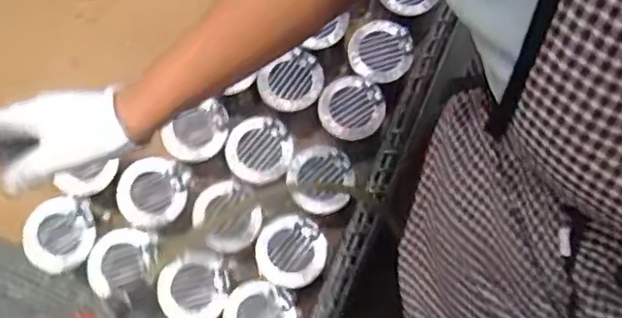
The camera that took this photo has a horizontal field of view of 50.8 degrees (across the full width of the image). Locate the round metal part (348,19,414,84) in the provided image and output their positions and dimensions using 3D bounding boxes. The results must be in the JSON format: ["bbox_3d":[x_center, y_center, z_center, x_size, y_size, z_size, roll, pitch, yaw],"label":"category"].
[{"bbox_3d":[0.096,-0.149,0.906,0.084,0.022,0.091,0,77,-2],"label":"round metal part"}]

